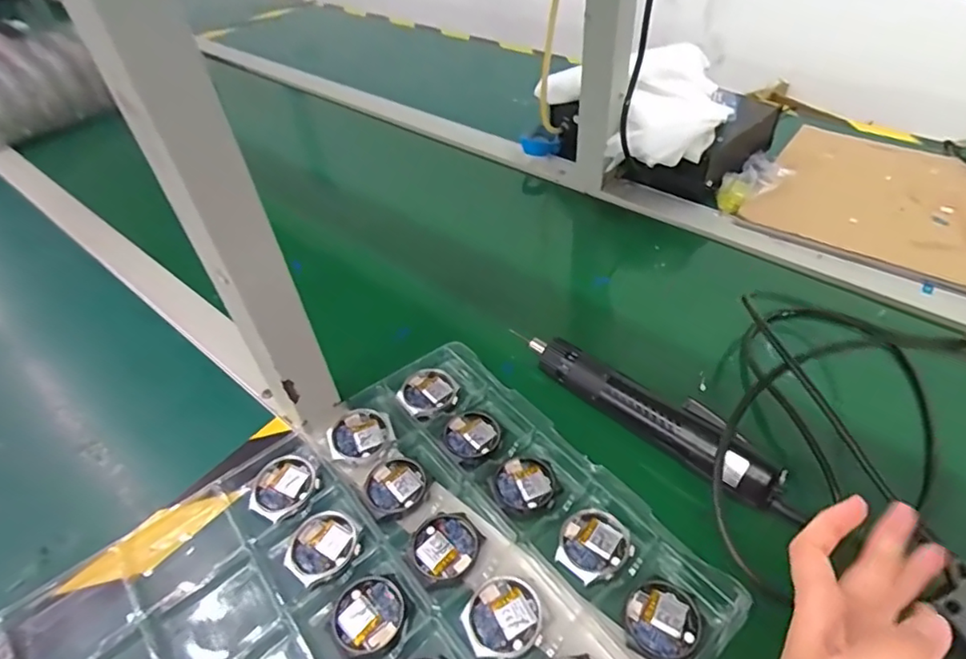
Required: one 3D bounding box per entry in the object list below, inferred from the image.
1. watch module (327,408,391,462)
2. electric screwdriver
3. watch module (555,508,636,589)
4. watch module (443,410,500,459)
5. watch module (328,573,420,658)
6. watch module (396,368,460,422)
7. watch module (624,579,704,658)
[{"bbox_3d":[-0.098,0.084,0.447,0.046,0.009,0.043,-21,47,-16],"label":"watch module"},{"bbox_3d":[0.123,0.058,0.438,0.035,0.029,0.214,-37,53,-28],"label":"electric screwdriver"},{"bbox_3d":[0.074,0.145,0.381,0.048,0.005,0.045,-34,52,-26],"label":"watch module"},{"bbox_3d":[-0.007,0.084,0.455,0.041,0.008,0.046,21,50,24],"label":"watch module"},{"bbox_3d":[-0.070,0.180,0.356,0.047,0.007,0.049,32,55,31],"label":"watch module"},{"bbox_3d":[-0.045,0.053,0.479,0.046,0.006,0.050,33,56,31],"label":"watch module"},{"bbox_3d":[0.110,0.178,0.345,0.043,0.006,0.049,22,51,24],"label":"watch module"}]

